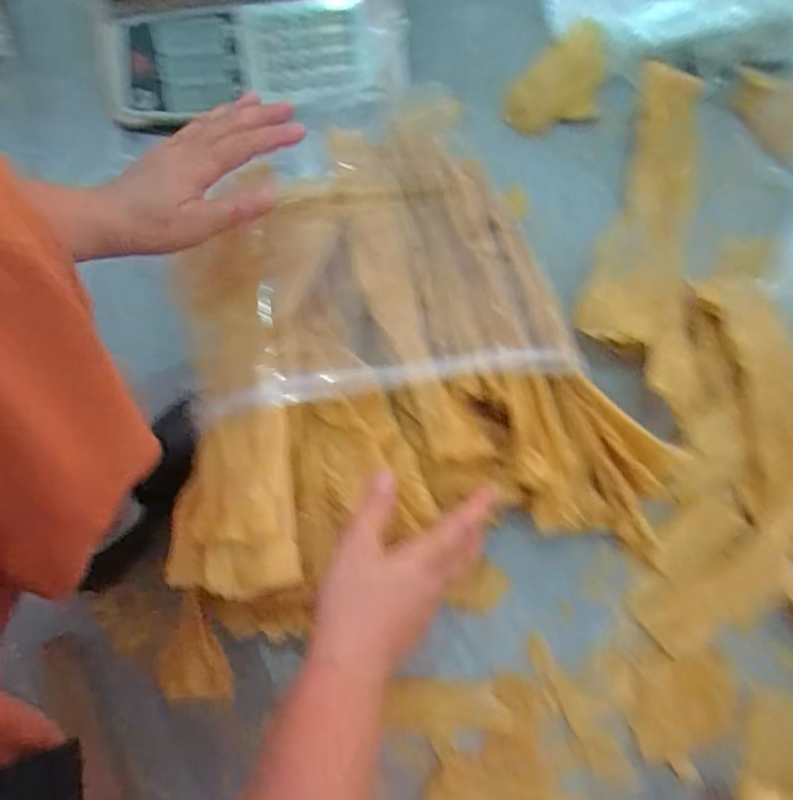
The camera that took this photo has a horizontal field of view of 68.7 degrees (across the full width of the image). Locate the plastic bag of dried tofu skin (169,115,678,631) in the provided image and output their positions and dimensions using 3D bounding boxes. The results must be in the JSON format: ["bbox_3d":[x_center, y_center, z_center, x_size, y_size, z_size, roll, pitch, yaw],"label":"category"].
[{"bbox_3d":[0.007,-0.047,0.489,0.391,0.105,0.398,-11,77,-14],"label":"plastic bag of dried tofu skin"}]

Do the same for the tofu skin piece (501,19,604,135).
[{"bbox_3d":[0.186,-0.351,0.655,0.135,0.013,0.082,-39,99,6],"label":"tofu skin piece"}]

